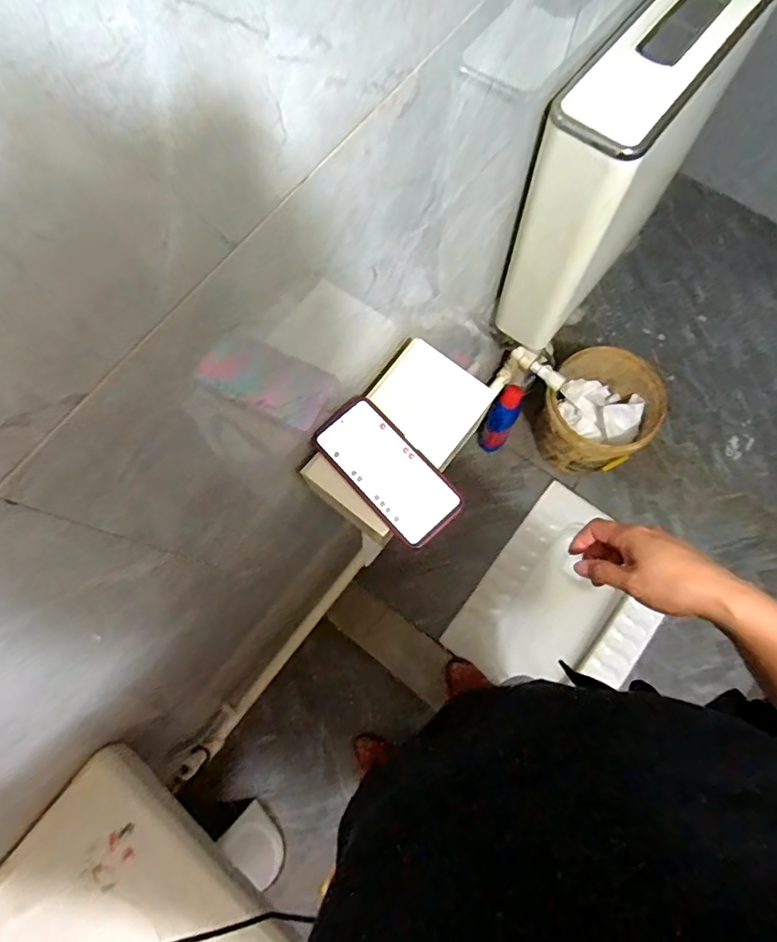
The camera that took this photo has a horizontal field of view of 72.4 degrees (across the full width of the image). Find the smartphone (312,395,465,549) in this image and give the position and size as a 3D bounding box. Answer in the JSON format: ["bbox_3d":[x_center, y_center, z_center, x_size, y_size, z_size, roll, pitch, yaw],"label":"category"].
[{"bbox_3d":[-0.002,-0.002,0.561,0.078,0.006,0.166,-41,77,-10],"label":"smartphone"}]

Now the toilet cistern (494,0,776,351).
[{"bbox_3d":[0.310,-0.409,0.717,0.115,0.339,0.371,38,78,11],"label":"toilet cistern"}]

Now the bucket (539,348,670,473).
[{"bbox_3d":[0.522,-0.128,1.342,0.241,0.263,0.247,0,74,1],"label":"bucket"}]

